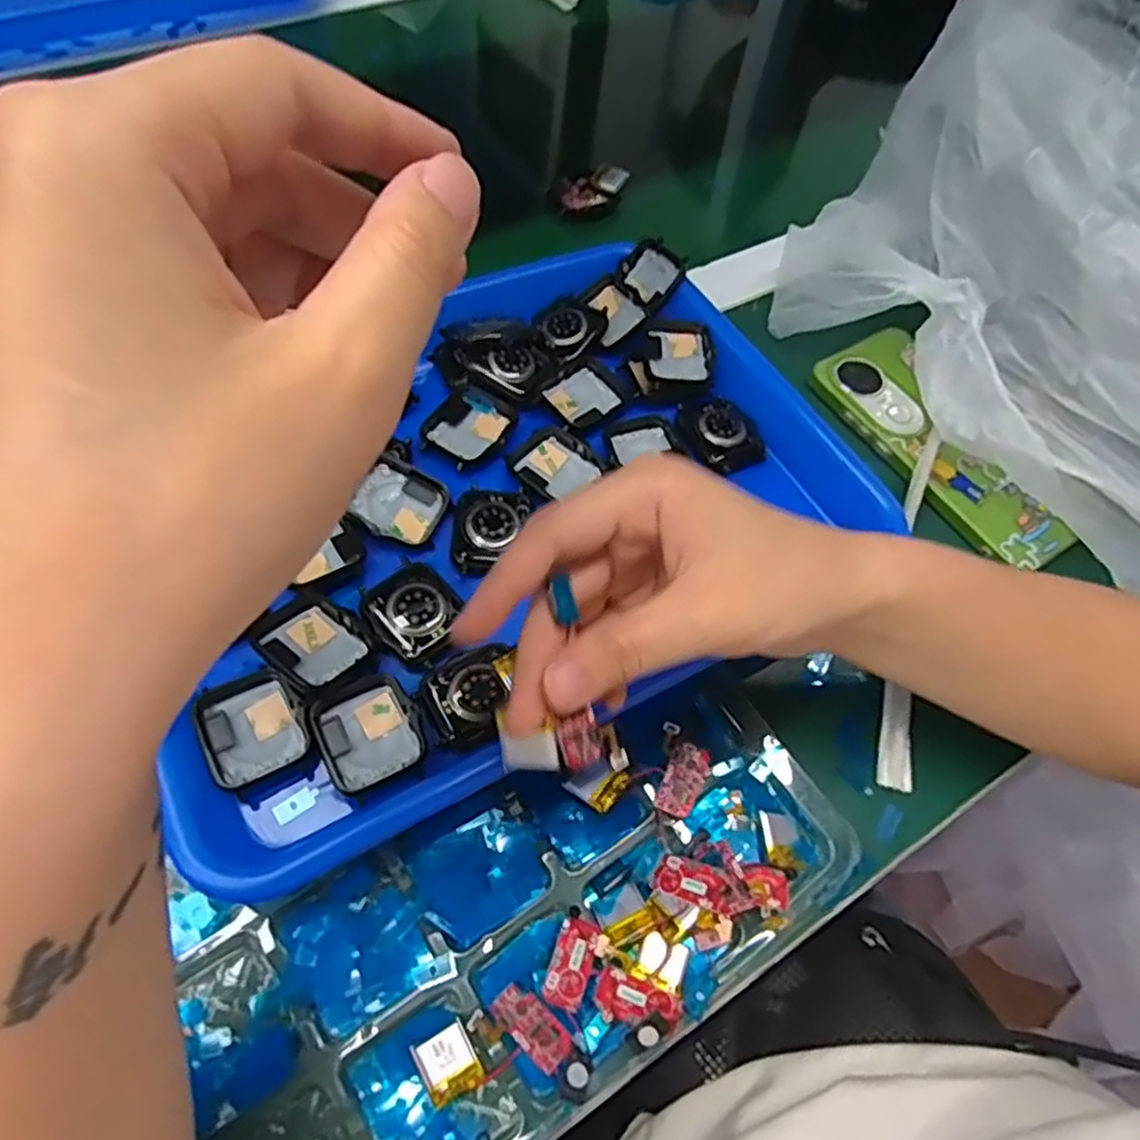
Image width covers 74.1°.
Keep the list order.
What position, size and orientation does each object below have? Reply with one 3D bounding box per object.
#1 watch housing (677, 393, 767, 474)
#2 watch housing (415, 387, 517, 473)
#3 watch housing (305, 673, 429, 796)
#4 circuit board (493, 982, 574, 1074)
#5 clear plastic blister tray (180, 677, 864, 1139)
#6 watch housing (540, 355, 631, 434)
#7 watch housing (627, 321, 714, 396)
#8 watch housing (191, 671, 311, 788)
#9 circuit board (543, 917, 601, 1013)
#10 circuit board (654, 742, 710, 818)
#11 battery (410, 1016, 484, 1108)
[{"bbox_3d":[0.077,-0.072,0.388,0.038,0.009,0.047,-22,63,-17],"label":"watch housing"},{"bbox_3d":[-0.050,-0.070,0.371,0.038,0.009,0.044,25,60,10],"label":"watch housing"},{"bbox_3d":[-0.077,0.062,0.290,0.037,0.011,0.038,-25,64,-18],"label":"watch housing"},{"bbox_3d":[-0.013,0.158,0.262,0.030,0.004,0.014,40,64,18],"label":"circuit board"},{"bbox_3d":[-0.014,0.134,0.276,0.246,0.026,0.107,-27,65,-19],"label":"clear plastic blister tray"},{"bbox_3d":[0.008,-0.091,0.389,0.042,0.011,0.034,-33,67,-22],"label":"watch housing"},{"bbox_3d":[0.055,-0.114,0.402,0.043,0.006,0.047,3,62,1],"label":"watch housing"},{"bbox_3d":[-0.121,0.059,0.288,0.035,0.013,0.042,-24,64,-18],"label":"watch housing"},{"bbox_3d":[0.001,0.139,0.267,0.015,0.008,0.028,18,59,6],"label":"circuit board"},{"bbox_3d":[0.045,0.083,0.301,0.015,0.004,0.029,29,61,12],"label":"circuit board"},{"bbox_3d":[-0.041,0.166,0.254,0.018,0.004,0.021,-24,64,-18],"label":"battery"}]

